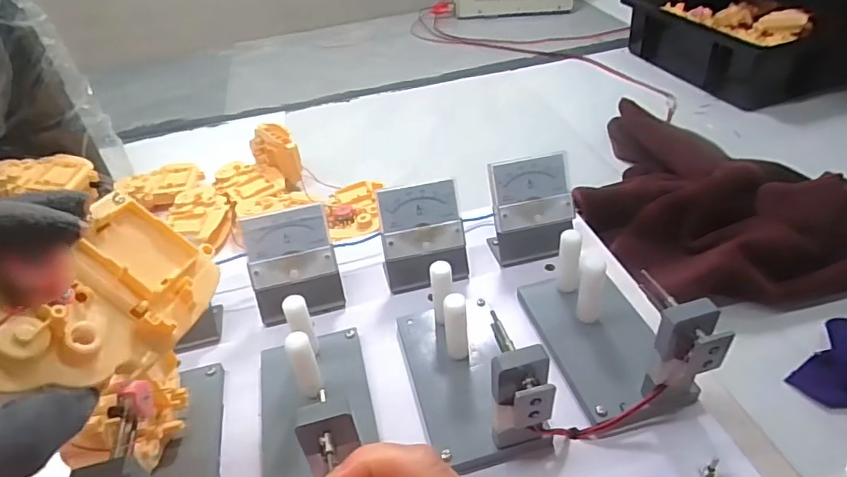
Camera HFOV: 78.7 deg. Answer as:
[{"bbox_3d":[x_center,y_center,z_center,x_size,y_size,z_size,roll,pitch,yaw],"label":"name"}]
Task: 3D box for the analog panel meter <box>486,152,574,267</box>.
[{"bbox_3d":[0.088,-0.023,0.416,0.065,0.073,0.042,-10,39,-4],"label":"analog panel meter"}]

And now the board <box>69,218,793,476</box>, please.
[{"bbox_3d":[-0.010,0.093,0.301,0.379,0.085,0.268,-13,40,-7],"label":"board"}]

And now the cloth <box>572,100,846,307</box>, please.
[{"bbox_3d":[0.330,-0.054,0.551,0.327,0.066,0.305,1,40,10],"label":"cloth"}]

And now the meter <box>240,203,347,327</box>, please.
[{"bbox_3d":[-0.098,0.021,0.390,0.065,0.070,0.047,-12,40,-6],"label":"meter"}]

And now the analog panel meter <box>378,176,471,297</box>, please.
[{"bbox_3d":[0.000,-0.002,0.404,0.064,0.071,0.042,-8,39,-2],"label":"analog panel meter"}]

